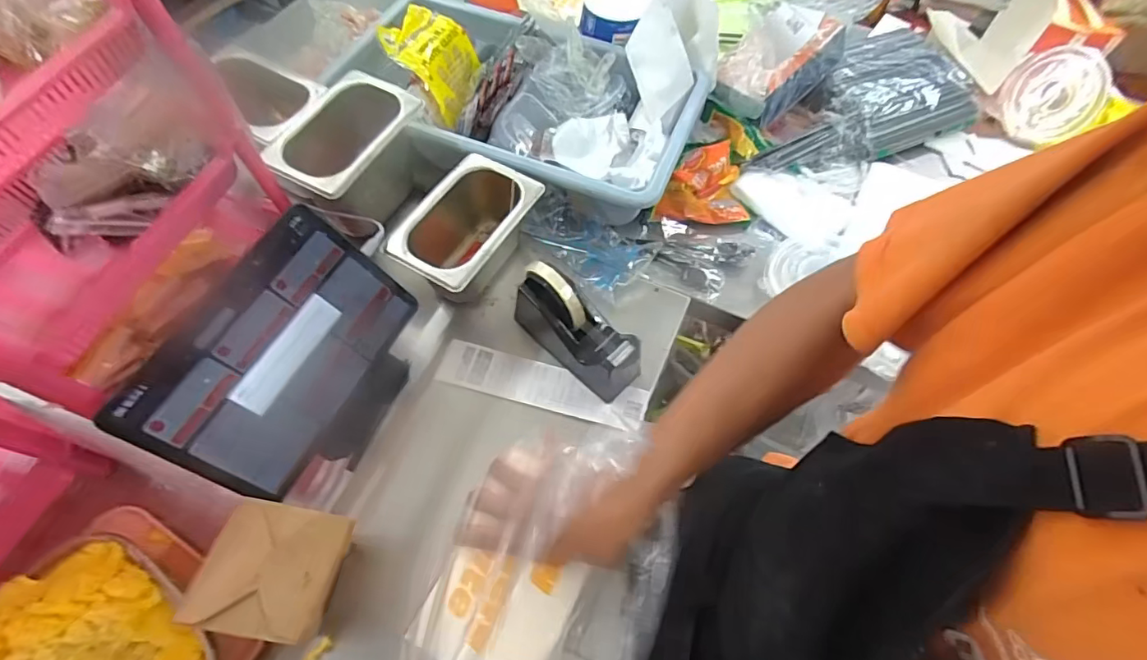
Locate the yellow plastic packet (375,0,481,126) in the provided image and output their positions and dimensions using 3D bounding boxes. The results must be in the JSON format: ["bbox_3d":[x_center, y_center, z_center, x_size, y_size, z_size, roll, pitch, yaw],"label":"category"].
[{"bbox_3d":[-0.196,-0.381,0.733,0.105,0.083,0.150,14,62,6],"label":"yellow plastic packet"}]

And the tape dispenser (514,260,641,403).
[{"bbox_3d":[-0.001,-0.002,0.576,0.155,0.101,0.051,33,66,15],"label":"tape dispenser"}]

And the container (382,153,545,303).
[{"bbox_3d":[-0.131,-0.113,0.636,0.120,0.097,0.168,29,65,13],"label":"container"}]

